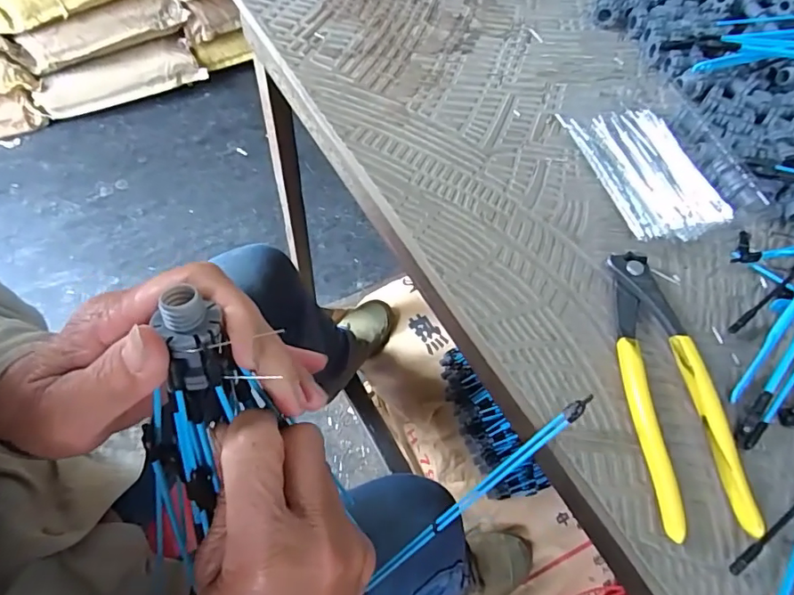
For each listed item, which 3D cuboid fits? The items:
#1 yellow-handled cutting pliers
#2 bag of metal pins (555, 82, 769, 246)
[{"bbox_3d":[0.154,0.048,0.289,0.047,0.012,0.159,0,60,-5],"label":"yellow-handled cutting pliers"},{"bbox_3d":[0.199,-0.110,0.383,0.109,0.014,0.140,-13,62,-13],"label":"bag of metal pins"}]

